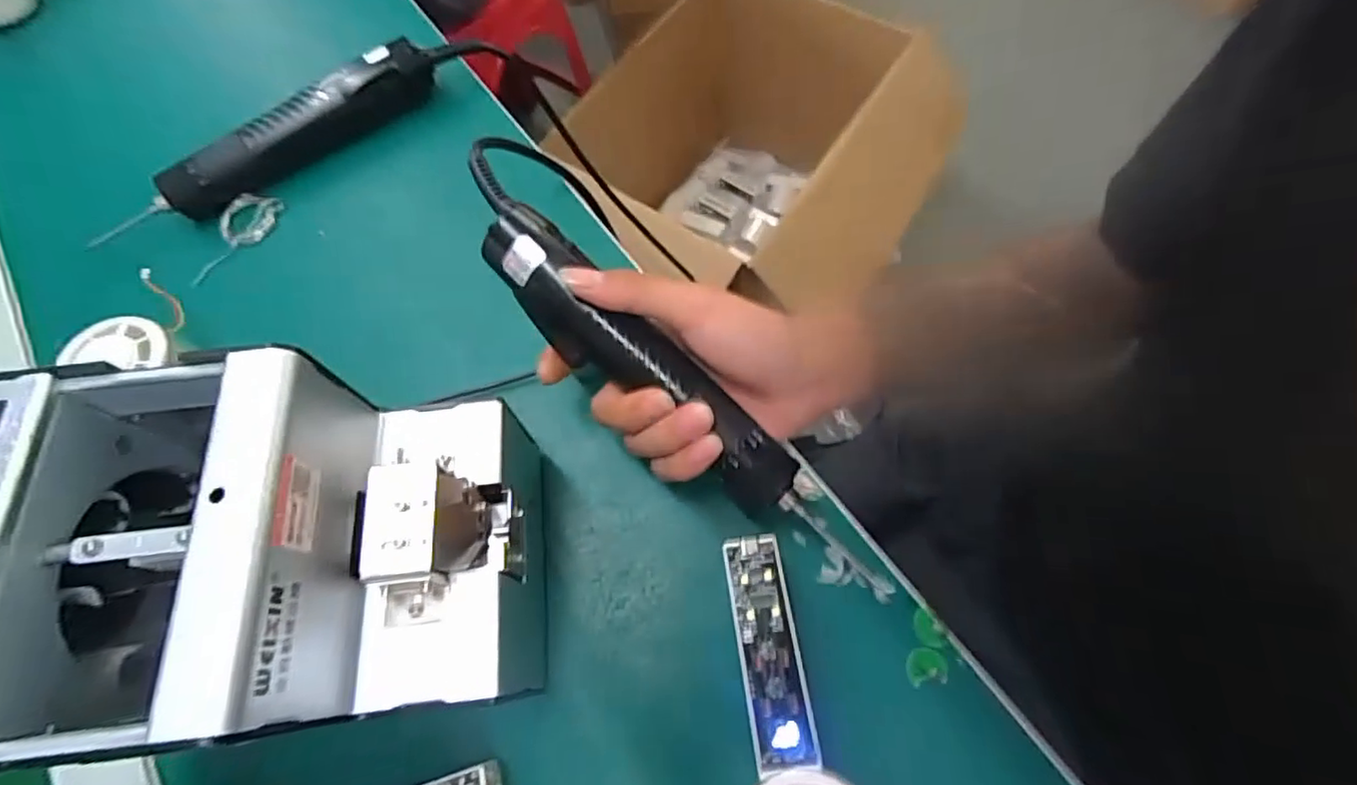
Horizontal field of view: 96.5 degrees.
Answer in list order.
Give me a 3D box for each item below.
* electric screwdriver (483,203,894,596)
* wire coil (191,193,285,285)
[{"bbox_3d":[-0.004,-0.003,0.304,0.248,0.031,0.039,42,75,4],"label":"electric screwdriver"},{"bbox_3d":[-0.311,-0.110,0.422,0.033,0.009,0.078,35,73,15],"label":"wire coil"}]

